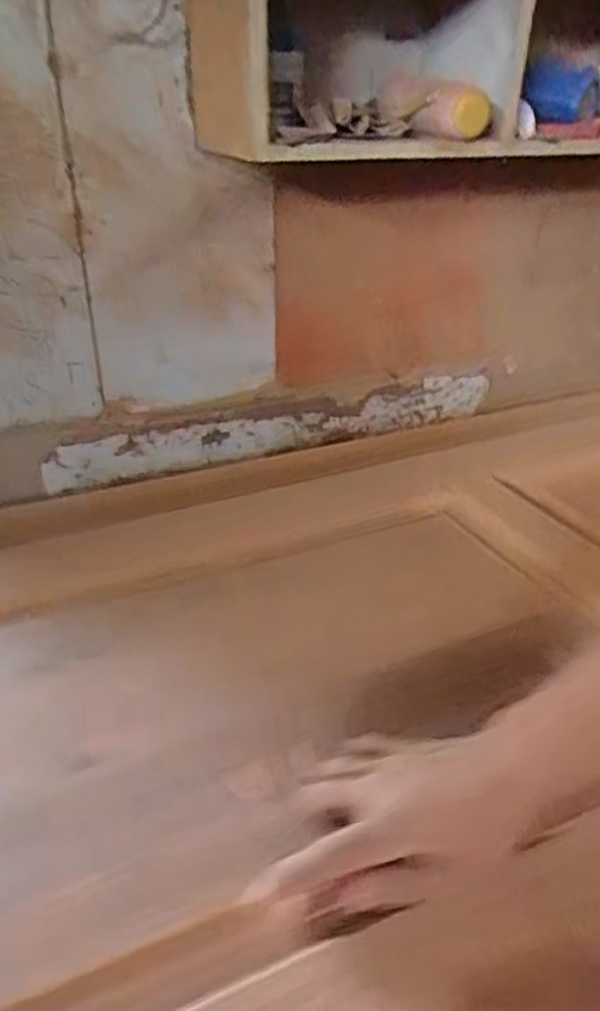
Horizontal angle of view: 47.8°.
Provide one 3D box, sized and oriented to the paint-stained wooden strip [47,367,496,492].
[{"bbox_3d":[-0.013,-0.149,1.284,0.888,0.097,0.030,-12,34,-21],"label":"paint-stained wooden strip"}]

